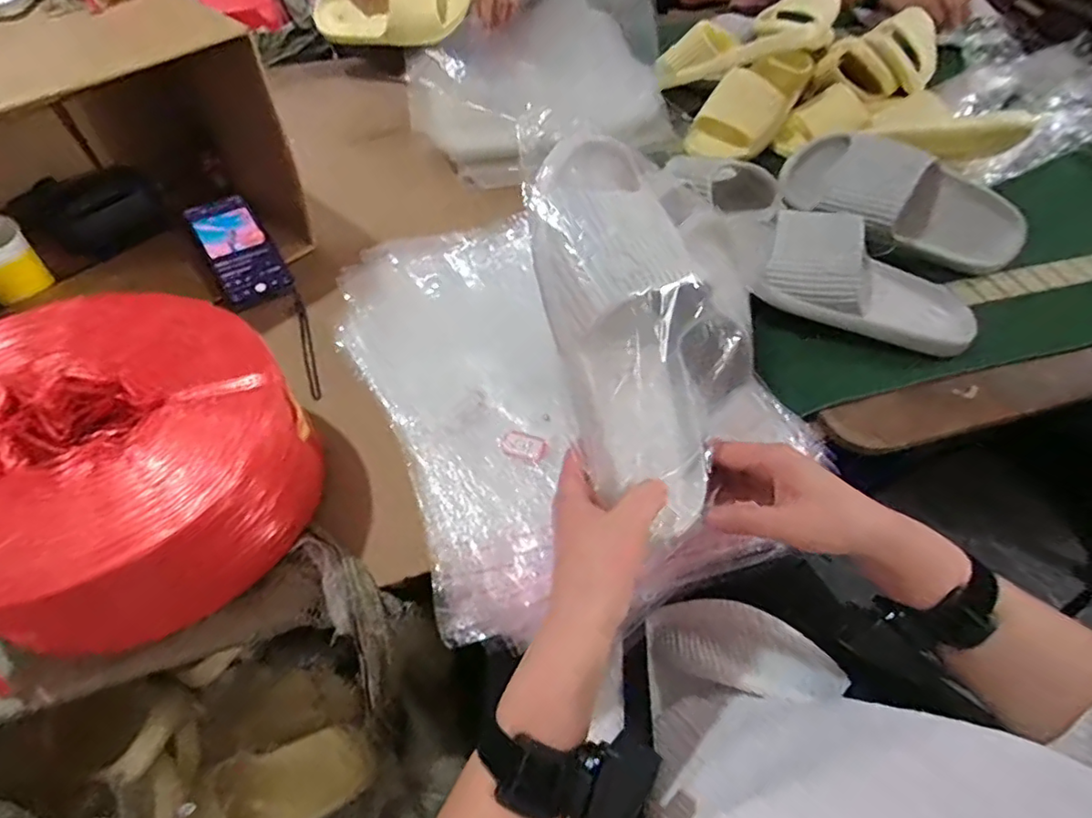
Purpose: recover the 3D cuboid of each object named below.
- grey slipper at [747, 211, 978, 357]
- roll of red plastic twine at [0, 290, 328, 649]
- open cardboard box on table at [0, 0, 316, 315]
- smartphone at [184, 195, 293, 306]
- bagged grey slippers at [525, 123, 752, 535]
[{"bbox_3d":[0.332,-0.129,0.606,0.255,0.065,0.103,20,56,-7],"label":"grey slipper"},{"bbox_3d":[-0.345,0.043,0.452,0.276,0.124,0.251,20,57,14],"label":"roll of red plastic twine"},{"bbox_3d":[-0.520,-0.231,0.579,0.307,0.252,0.392,35,62,22],"label":"open cardboard box on table"},{"bbox_3d":[-0.362,-0.188,0.677,0.070,0.012,0.164,-29,69,-23],"label":"smartphone"},{"bbox_3d":[0.067,-0.059,0.419,0.139,0.095,0.287,-12,75,-14],"label":"bagged grey slippers"}]

